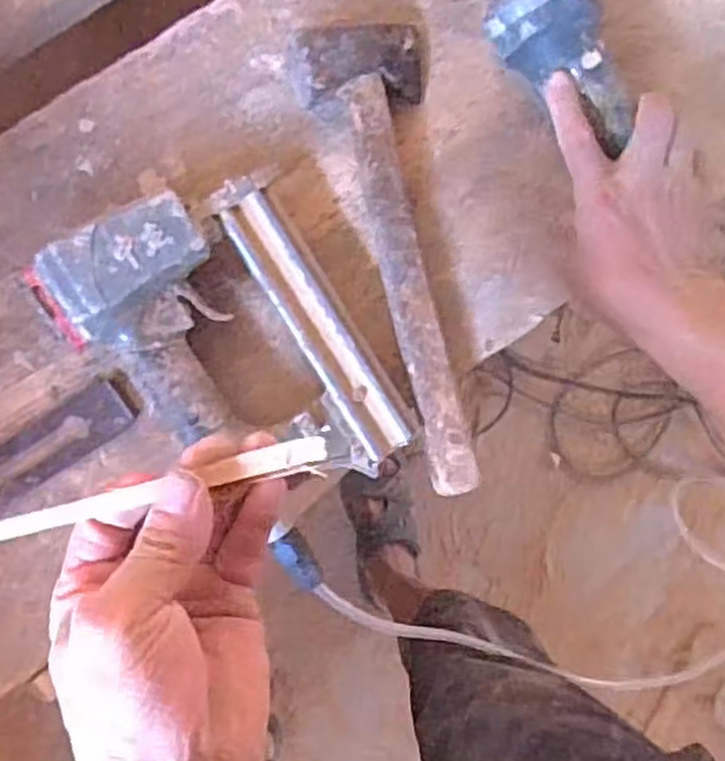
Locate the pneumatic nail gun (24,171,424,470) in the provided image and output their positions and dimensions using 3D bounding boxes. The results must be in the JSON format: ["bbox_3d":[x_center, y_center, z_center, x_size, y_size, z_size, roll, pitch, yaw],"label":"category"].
[{"bbox_3d":[-0.085,-0.012,0.508,0.155,0.063,0.224,-33,92,-7],"label":"pneumatic nail gun"}]

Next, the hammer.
[{"bbox_3d":[0.019,-0.077,0.529,0.088,0.046,0.313,-8,89,-7],"label":"hammer"}]

